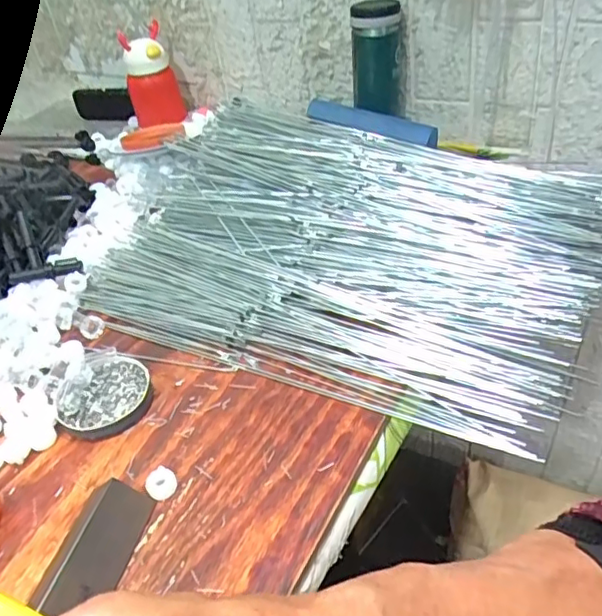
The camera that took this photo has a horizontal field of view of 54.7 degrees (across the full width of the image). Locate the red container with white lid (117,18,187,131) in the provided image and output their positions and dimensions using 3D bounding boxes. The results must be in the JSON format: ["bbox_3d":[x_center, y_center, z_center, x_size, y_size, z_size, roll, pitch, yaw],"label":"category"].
[{"bbox_3d":[-0.233,-0.359,0.914,0.080,0.136,0.076,-12,43,-7],"label":"red container with white lid"}]

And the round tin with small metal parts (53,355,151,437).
[{"bbox_3d":[-0.169,0.076,0.508,0.079,0.013,0.083,-4,41,4],"label":"round tin with small metal parts"}]

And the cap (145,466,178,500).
[{"bbox_3d":[-0.105,0.133,0.439,0.023,0.011,0.022,-4,41,4],"label":"cap"}]

